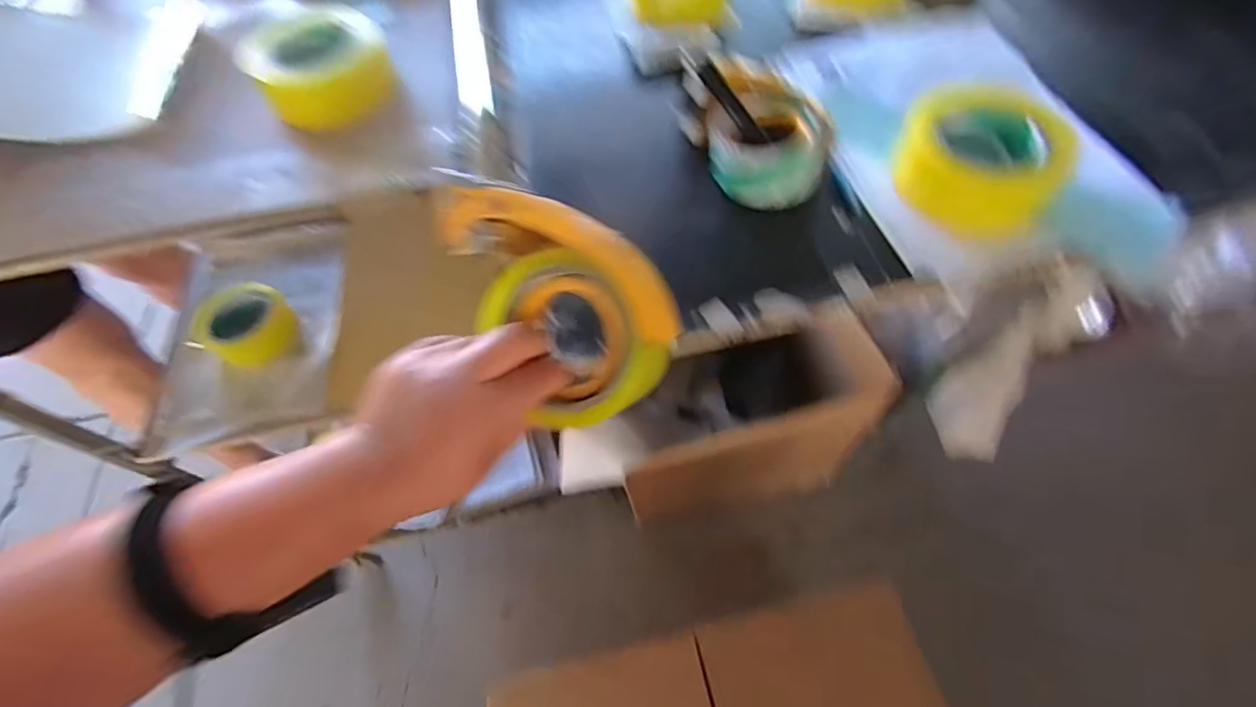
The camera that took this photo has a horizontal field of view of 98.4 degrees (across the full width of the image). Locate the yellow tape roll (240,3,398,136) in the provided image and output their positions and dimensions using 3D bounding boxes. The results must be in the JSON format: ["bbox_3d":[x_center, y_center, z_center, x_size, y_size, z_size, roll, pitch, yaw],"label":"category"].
[{"bbox_3d":[-0.296,-0.281,0.525,0.116,0.053,0.116,-1,61,2],"label":"yellow tape roll"}]

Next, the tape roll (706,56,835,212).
[{"bbox_3d":[0.122,-0.193,0.477,0.102,0.055,0.121,7,62,7],"label":"tape roll"}]

